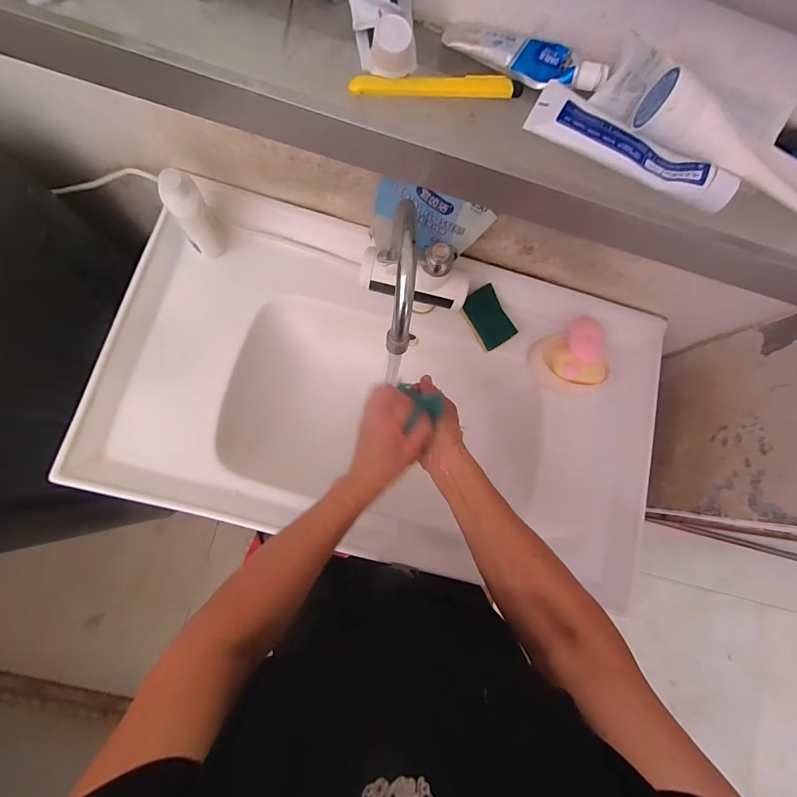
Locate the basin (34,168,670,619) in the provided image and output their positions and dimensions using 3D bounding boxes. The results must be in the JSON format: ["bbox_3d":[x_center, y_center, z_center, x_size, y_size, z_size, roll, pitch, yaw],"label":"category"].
[{"bbox_3d":[-0.005,-0.004,0.621,0.808,0.137,0.468,15,81,-3],"label":"basin"}]

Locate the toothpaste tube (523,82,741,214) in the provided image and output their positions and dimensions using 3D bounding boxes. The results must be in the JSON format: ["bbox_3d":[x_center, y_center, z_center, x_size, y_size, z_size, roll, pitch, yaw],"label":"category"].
[{"bbox_3d":[0.181,-0.195,0.303,0.161,0.025,0.044,30,78,-1],"label":"toothpaste tube"}]

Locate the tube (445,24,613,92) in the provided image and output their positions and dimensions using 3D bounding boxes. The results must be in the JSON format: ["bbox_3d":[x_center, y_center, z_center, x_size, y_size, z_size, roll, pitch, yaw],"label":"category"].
[{"bbox_3d":[0.100,-0.271,0.309,0.127,0.016,0.031,19,81,-2],"label":"tube"}]

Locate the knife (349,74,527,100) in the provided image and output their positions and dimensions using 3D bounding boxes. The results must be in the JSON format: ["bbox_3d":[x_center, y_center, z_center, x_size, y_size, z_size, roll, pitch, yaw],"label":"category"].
[{"bbox_3d":[0.030,-0.240,0.302,0.133,0.012,0.015,-6,81,-8],"label":"knife"}]

